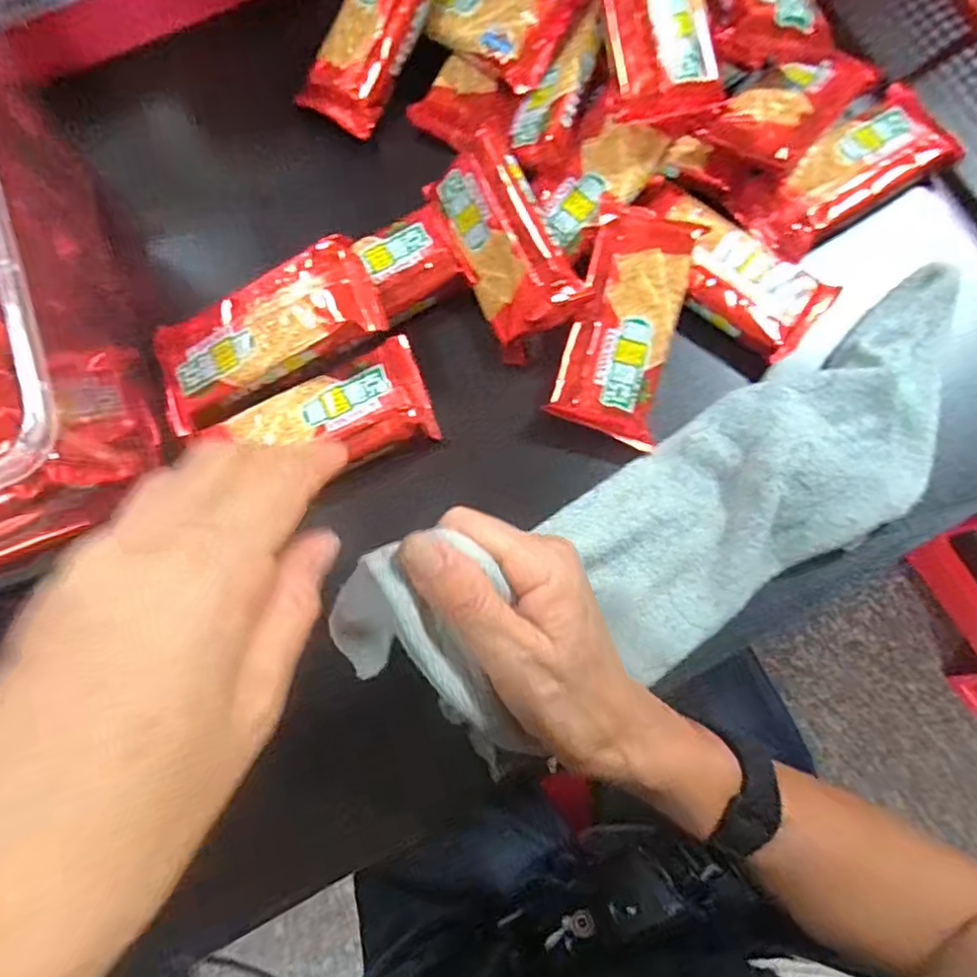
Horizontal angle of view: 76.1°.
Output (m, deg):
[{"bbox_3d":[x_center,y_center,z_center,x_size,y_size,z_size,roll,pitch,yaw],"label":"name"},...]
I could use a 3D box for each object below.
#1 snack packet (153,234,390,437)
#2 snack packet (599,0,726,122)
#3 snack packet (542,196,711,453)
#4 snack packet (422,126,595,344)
[{"bbox_3d":[-0.117,-0.079,0.322,0.125,0.013,0.057,-26,77,10],"label":"snack packet"},{"bbox_3d":[0.084,-0.245,0.317,0.052,0.012,0.107,-12,91,-3],"label":"snack packet"},{"bbox_3d":[0.072,-0.089,0.324,0.052,0.022,0.121,16,76,4],"label":"snack packet"},{"bbox_3d":[0.010,-0.133,0.337,0.052,0.023,0.109,-34,75,29],"label":"snack packet"}]

